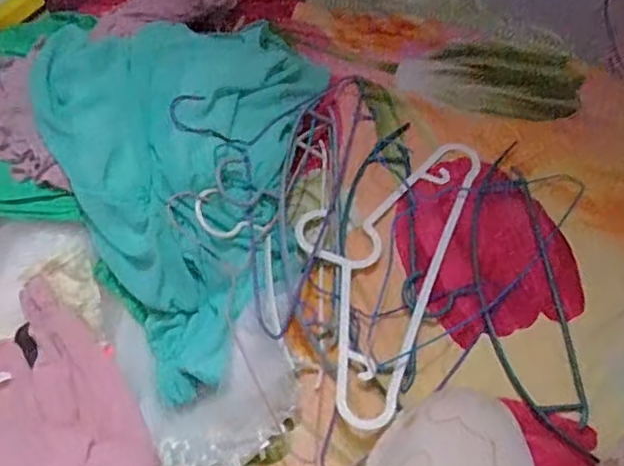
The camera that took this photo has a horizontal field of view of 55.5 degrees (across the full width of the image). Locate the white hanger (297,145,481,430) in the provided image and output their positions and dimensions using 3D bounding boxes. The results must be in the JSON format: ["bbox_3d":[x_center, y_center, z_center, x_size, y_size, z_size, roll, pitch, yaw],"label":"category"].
[{"bbox_3d":[0.066,0.021,0.689,0.174,0.026,0.378,20,64,12],"label":"white hanger"}]

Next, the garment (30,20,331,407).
[{"bbox_3d":[-0.102,-0.086,0.688,0.337,0.107,0.454,-24,64,-10],"label":"garment"}]

